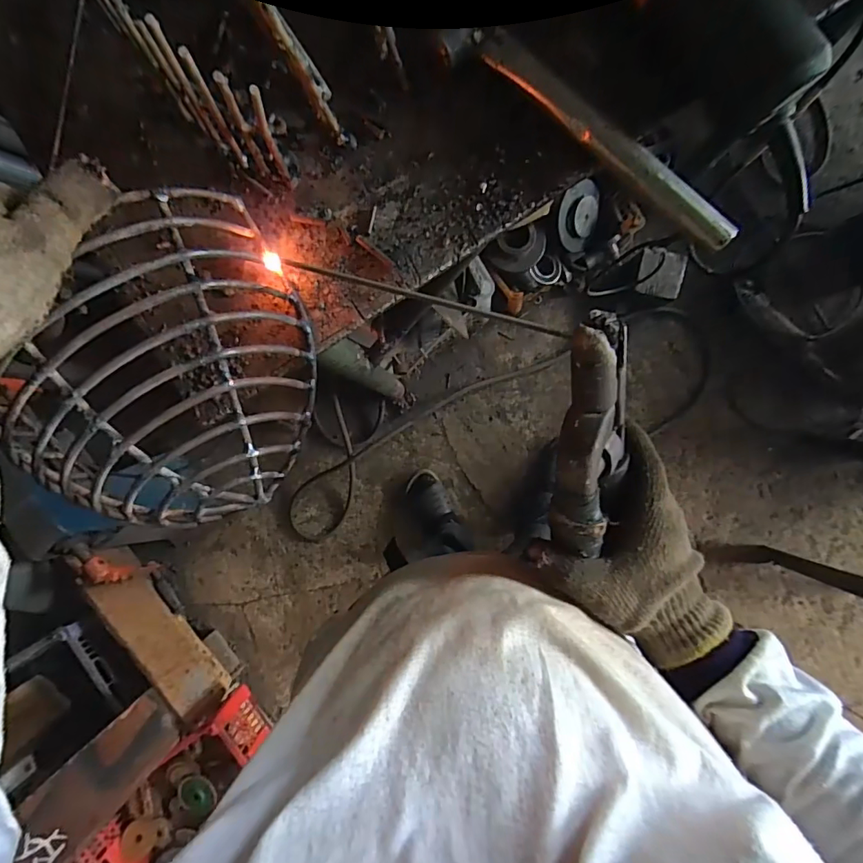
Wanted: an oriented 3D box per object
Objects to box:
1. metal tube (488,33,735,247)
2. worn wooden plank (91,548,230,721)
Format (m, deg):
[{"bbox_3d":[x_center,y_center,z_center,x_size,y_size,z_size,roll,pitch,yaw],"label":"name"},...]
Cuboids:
[{"bbox_3d":[0.118,-0.194,0.329,0.204,0.019,0.022,41,94,1],"label":"metal tube"},{"bbox_3d":[-0.632,0.461,1.134,0.037,0.179,0.424,-37,90,4],"label":"worn wooden plank"}]

